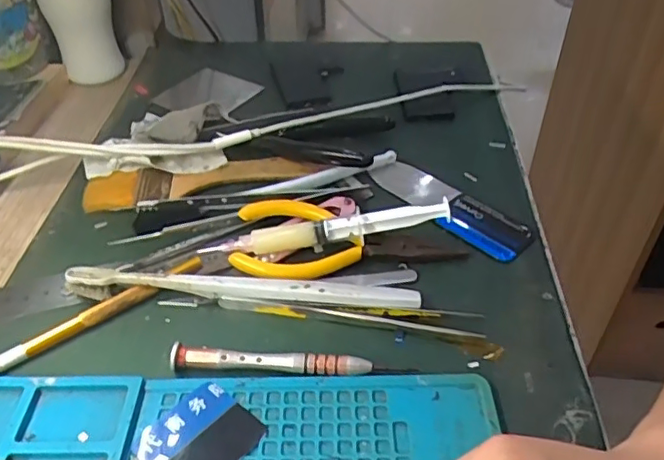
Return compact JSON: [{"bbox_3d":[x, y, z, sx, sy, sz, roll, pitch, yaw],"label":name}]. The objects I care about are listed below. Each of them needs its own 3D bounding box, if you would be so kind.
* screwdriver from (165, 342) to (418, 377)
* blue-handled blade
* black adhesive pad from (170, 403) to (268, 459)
[{"bbox_3d":[-0.020,0.062,0.271,0.110,0.009,0.009,2,42,4],"label":"screwdriver"},{"bbox_3d":[0.071,-0.017,0.353,0.105,0.007,0.035,33,52,32],"label":"blue-handled blade"},{"bbox_3d":[-0.049,0.093,0.244,0.021,0.004,0.044,34,51,26],"label":"black adhesive pad"}]

